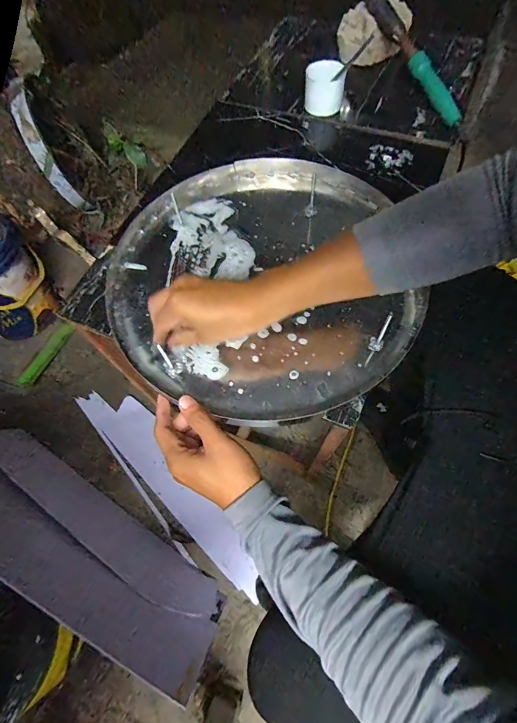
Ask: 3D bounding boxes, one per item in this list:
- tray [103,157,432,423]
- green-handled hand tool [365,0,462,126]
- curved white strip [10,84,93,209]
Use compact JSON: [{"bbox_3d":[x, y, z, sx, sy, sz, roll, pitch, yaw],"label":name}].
[{"bbox_3d":[-0.005,-0.114,0.468,0.379,0.038,0.388,0,66,-1],"label":"tray"},{"bbox_3d":[0.247,-0.508,0.577,0.033,0.035,0.295,-24,81,-11],"label":"green-handled hand tool"},{"bbox_3d":[-0.553,-0.542,0.938,0.075,0.309,0.076,-36,45,-15],"label":"curved white strip"}]

